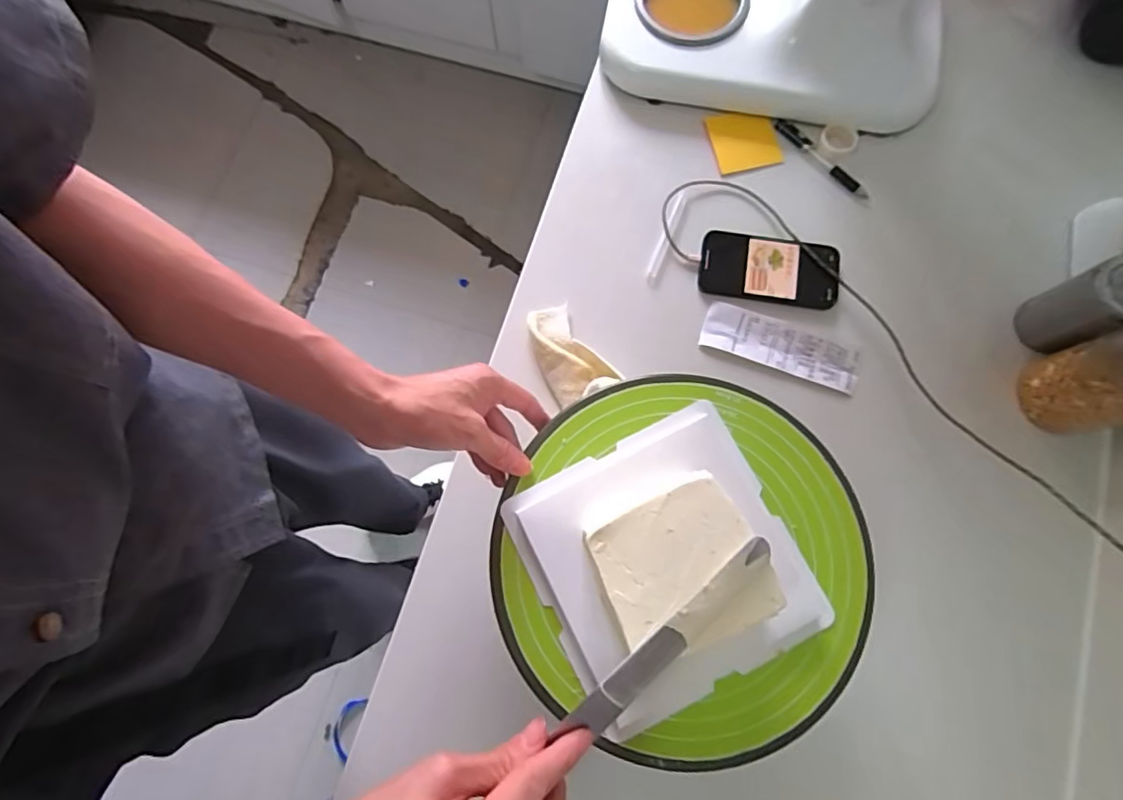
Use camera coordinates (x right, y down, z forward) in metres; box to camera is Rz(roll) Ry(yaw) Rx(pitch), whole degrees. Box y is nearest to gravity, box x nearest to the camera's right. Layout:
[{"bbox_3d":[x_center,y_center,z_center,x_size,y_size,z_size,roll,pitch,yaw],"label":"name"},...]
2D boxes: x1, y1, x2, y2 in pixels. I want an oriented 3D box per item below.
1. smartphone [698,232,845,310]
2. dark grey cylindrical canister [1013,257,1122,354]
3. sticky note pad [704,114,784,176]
[{"bbox_3d":[0.229,-0.144,0.619,0.146,0.008,0.074,10,78,4],"label":"smartphone"},{"bbox_3d":[0.514,-0.092,0.553,0.058,0.100,0.058,0,77,1],"label":"dark grey cylindrical canister"},{"bbox_3d":[0.215,-0.304,0.662,0.074,0.009,0.076,-11,77,-1],"label":"sticky note pad"}]

